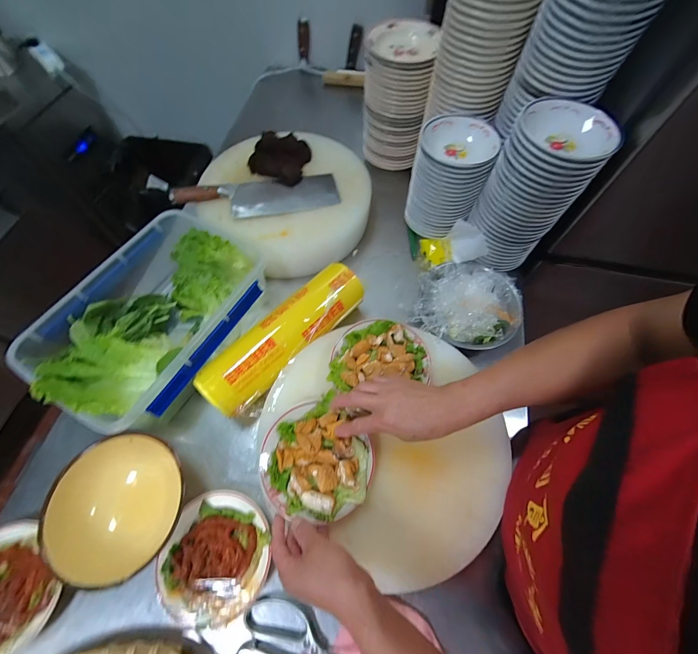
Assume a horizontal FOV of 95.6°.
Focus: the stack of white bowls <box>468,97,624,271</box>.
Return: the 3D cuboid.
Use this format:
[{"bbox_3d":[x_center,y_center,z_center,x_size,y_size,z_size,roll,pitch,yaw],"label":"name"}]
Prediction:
[{"bbox_3d":[0.306,-0.229,0.548,0.142,0.234,0.125,28,67,14],"label":"stack of white bowls"}]

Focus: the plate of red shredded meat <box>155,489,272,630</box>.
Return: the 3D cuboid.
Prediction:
[{"bbox_3d":[-0.183,0.321,0.448,0.143,0.030,0.150,0,63,0],"label":"plate of red shredded meat"}]

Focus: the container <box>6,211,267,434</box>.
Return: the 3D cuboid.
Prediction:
[{"bbox_3d":[-0.324,-0.017,0.561,0.247,0.130,0.360,26,66,13],"label":"container"}]

